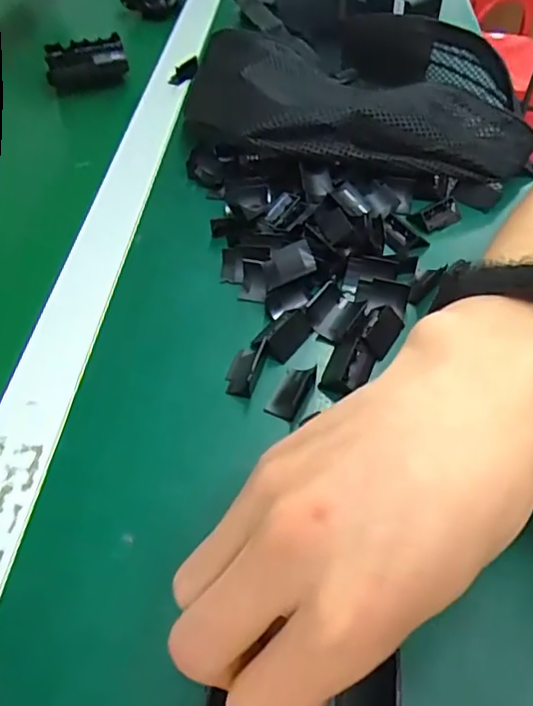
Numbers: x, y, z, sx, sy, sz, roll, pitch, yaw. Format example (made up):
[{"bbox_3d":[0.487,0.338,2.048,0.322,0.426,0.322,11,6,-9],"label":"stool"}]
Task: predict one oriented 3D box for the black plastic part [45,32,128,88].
[{"bbox_3d":[-0.183,-0.297,0.567,0.077,0.020,0.062,-12,53,-7],"label":"black plastic part"}]

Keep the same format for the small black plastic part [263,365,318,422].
[{"bbox_3d":[0.014,0.020,0.307,0.016,0.008,0.033,23,55,19],"label":"small black plastic part"}]

